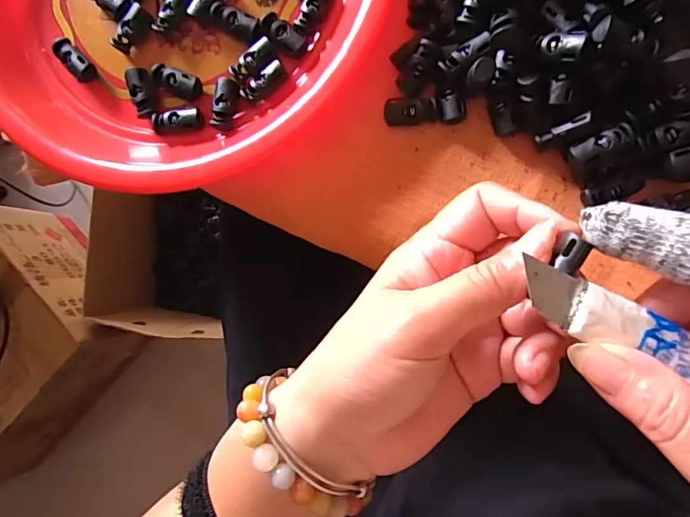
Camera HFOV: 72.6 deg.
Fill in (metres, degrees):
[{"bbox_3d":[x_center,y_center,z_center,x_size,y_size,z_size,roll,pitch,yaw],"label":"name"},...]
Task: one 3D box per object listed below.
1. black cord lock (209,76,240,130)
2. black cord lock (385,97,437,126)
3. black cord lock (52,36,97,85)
[{"bbox_3d":[-0.066,-0.085,0.259,0.013,0.008,0.027,9,90,10],"label":"black cord lock"},{"bbox_3d":[0.034,-0.077,0.244,0.027,0.008,0.014,-4,88,10],"label":"black cord lock"},{"bbox_3d":[-0.160,-0.117,0.277,0.013,0.008,0.029,-41,97,6],"label":"black cord lock"}]

